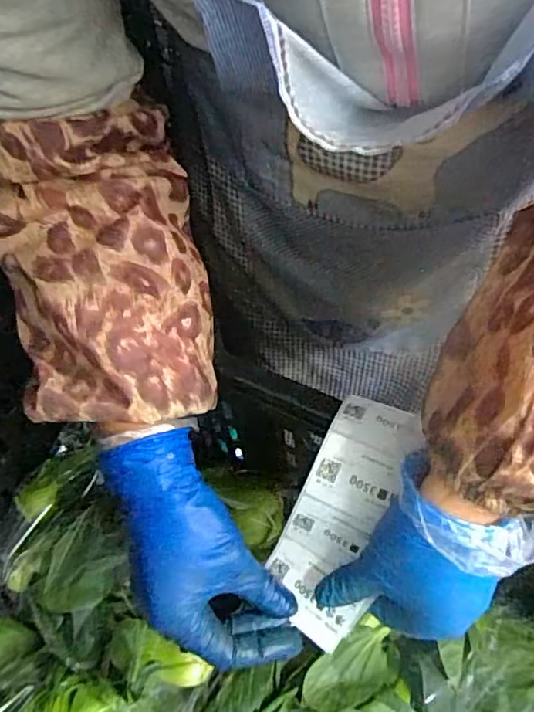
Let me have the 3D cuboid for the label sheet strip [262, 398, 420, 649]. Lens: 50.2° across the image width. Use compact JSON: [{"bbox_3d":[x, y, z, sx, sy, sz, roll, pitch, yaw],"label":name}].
[{"bbox_3d":[0.043,0.095,0.337,0.057,0.033,0.138,22,100,19],"label":"label sheet strip"}]

